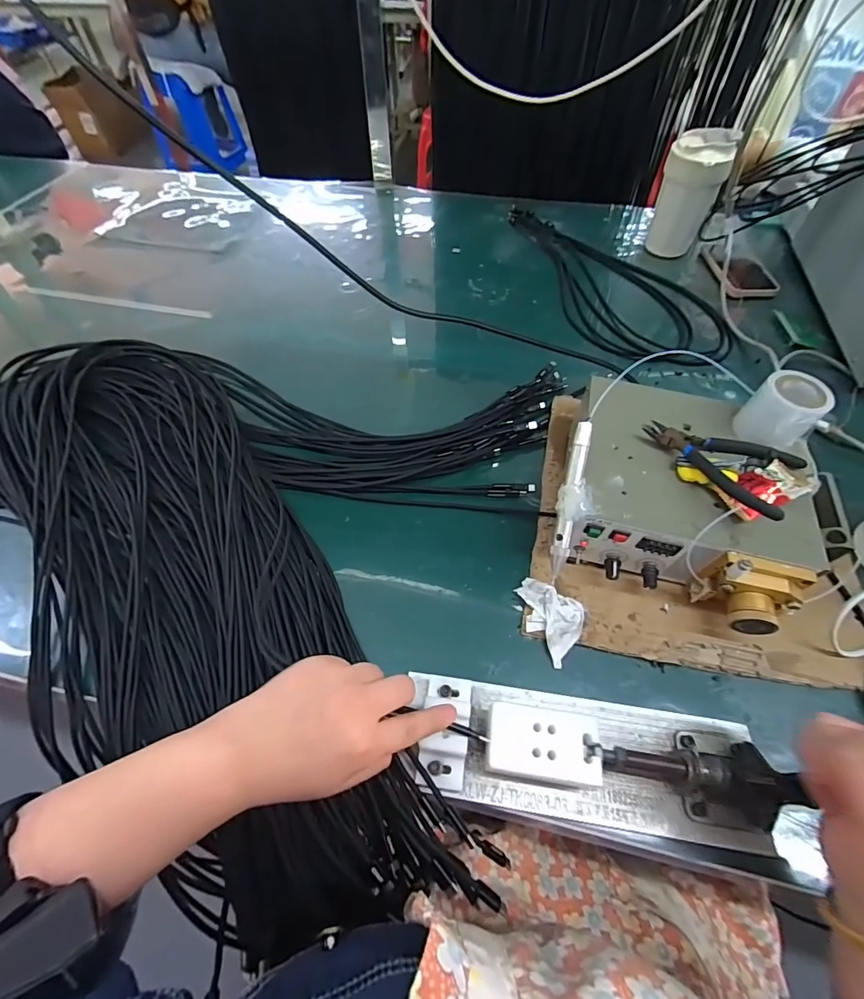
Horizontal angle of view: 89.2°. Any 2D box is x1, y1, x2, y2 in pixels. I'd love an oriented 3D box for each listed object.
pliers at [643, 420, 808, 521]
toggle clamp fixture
[{"bbox_3d":[0.236,-0.038,0.354,0.048,0.028,0.125,-23,44,-14],"label":"pliers"},{"bbox_3d":[0.113,0.185,0.311,0.257,0.055,0.085,10,57,1],"label":"toggle clamp fixture"}]

